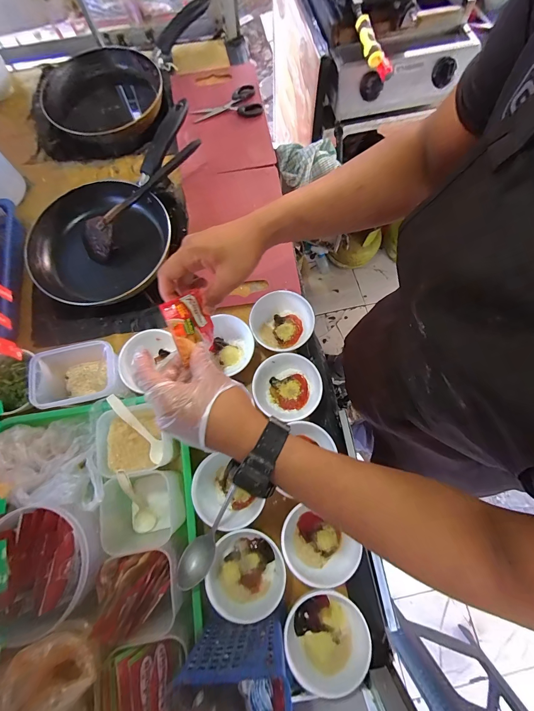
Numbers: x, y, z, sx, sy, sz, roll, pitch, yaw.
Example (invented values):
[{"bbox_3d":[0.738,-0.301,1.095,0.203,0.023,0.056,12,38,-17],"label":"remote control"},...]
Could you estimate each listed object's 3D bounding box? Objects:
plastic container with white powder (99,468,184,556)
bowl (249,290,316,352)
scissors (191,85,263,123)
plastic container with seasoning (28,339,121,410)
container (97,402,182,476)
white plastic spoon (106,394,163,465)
[{"bbox_3d":[-0.151,0.191,0.390,0.080,0.074,0.082,-9,74,-1],"label":"plastic container with white powder"},{"bbox_3d":[0.023,-0.051,0.469,0.092,0.043,0.082,11,74,4],"label":"bowl"},{"bbox_3d":[-0.083,-0.507,0.620,0.136,0.009,0.074,-10,74,-2],"label":"scissors"},{"bbox_3d":[-0.262,0.033,0.443,0.111,0.074,0.080,-14,74,-3],"label":"plastic container with seasoning"},{"bbox_3d":[-0.171,0.110,0.402,0.080,0.054,0.084,-23,75,-5],"label":"container"},{"bbox_3d":[-0.168,0.094,0.397,0.020,0.014,0.105,-35,105,-9],"label":"white plastic spoon"}]

